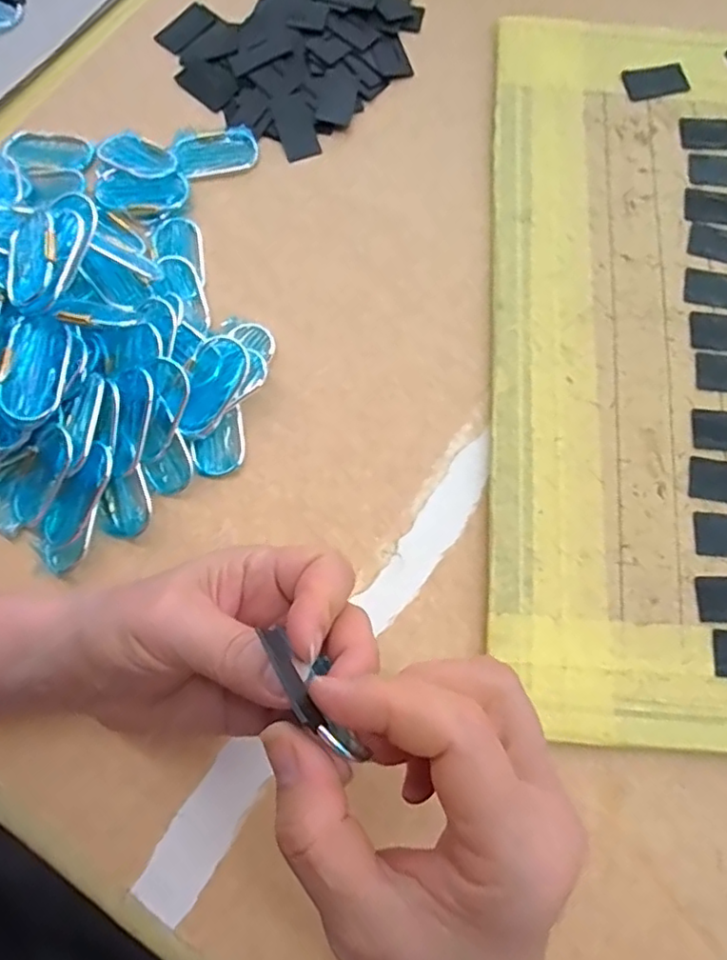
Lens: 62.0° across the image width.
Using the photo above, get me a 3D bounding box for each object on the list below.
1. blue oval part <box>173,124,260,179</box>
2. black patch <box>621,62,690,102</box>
[{"bbox_3d":[-0.098,-0.218,0.400,0.053,0.008,0.032,-19,76,-6],"label":"blue oval part"},{"bbox_3d":[0.199,-0.272,0.411,0.044,0.004,0.026,-15,75,-5],"label":"black patch"}]

